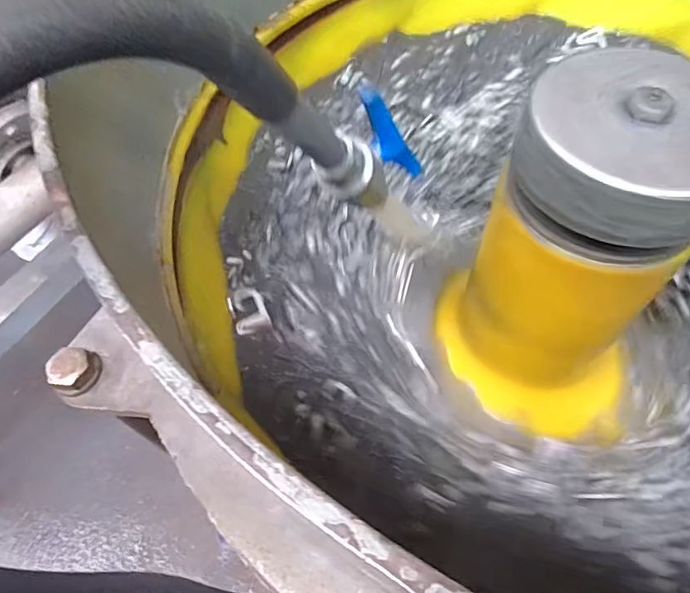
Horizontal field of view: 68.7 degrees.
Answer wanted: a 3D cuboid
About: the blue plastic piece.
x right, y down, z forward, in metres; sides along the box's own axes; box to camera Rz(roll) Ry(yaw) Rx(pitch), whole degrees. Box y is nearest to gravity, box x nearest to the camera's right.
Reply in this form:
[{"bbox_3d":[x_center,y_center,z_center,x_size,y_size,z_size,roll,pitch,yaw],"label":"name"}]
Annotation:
[{"bbox_3d":[0.029,-0.107,0.342,0.016,0.078,0.010,-9,54,29],"label":"blue plastic piece"}]

